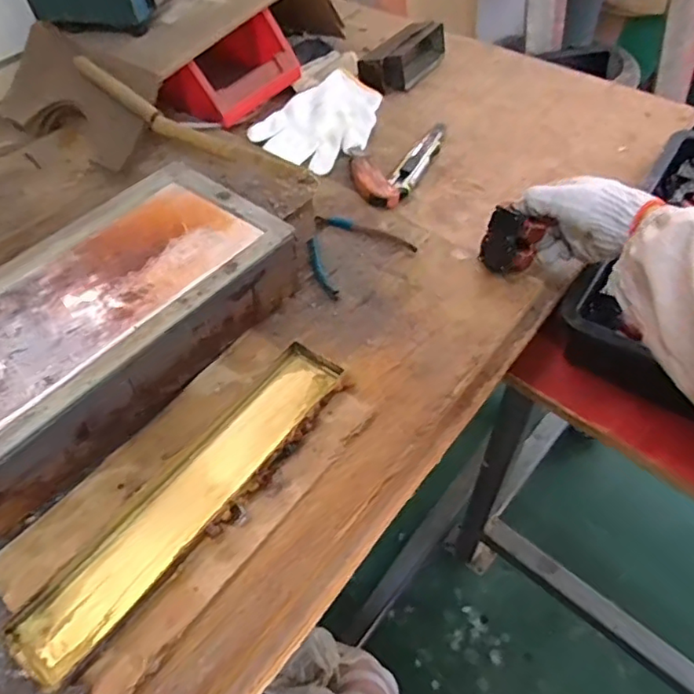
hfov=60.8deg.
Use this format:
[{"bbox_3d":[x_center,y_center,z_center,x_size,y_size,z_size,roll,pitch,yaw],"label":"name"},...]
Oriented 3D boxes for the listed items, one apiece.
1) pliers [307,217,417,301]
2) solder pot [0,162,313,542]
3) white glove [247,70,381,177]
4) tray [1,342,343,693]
[{"bbox_3d":[0.000,-0.108,0.626,0.112,0.011,0.098,-32,59,-22],"label":"pliers"},{"bbox_3d":[-0.210,-0.018,0.510,0.172,0.084,0.338,30,58,24],"label":"solder pot"},{"bbox_3d":[-0.021,-0.311,0.802,0.125,0.025,0.191,36,60,24],"label":"white glove"},{"bbox_3d":[-0.117,0.109,0.457,0.064,0.018,0.300,31,58,21],"label":"tray"}]

